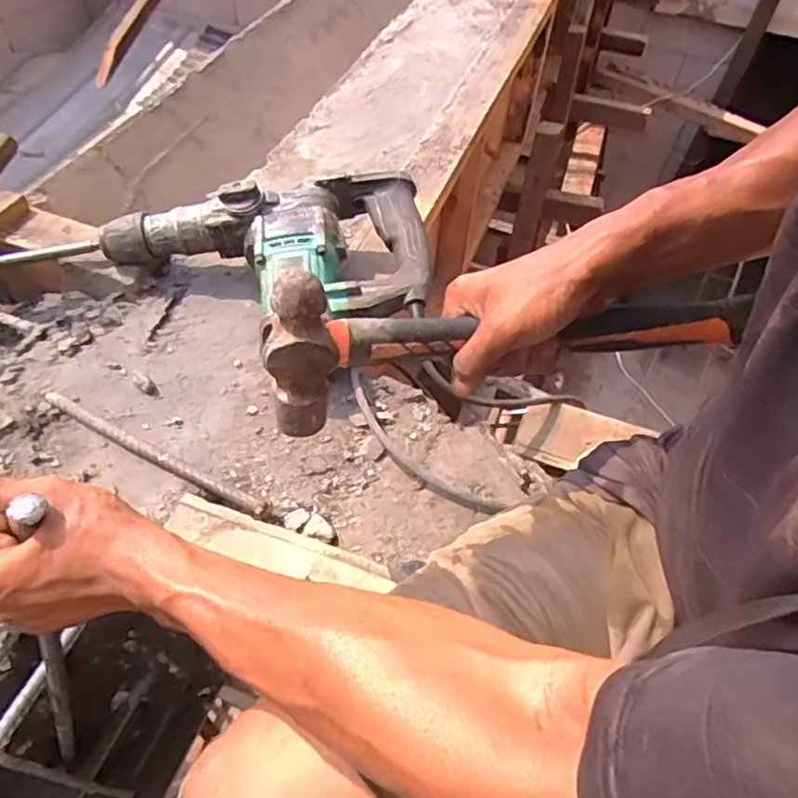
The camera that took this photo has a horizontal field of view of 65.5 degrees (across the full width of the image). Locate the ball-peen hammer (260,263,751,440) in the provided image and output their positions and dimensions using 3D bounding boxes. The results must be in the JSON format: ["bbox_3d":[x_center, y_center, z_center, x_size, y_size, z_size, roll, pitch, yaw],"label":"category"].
[{"bbox_3d":[0.087,-0.043,0.428,0.349,0.110,0.034,-7,52,-11],"label":"ball-peen hammer"}]

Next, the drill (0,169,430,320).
[{"bbox_3d":[-0.225,-0.147,0.678,0.504,0.095,0.190,-5,52,-8],"label":"drill"}]

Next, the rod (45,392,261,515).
[{"bbox_3d":[-0.240,0.050,0.592,0.265,0.017,0.011,25,54,15],"label":"rod"}]

